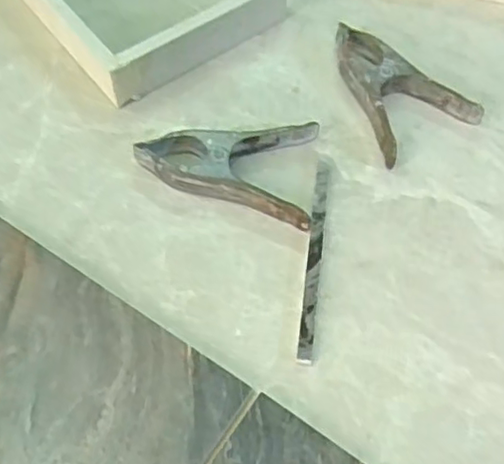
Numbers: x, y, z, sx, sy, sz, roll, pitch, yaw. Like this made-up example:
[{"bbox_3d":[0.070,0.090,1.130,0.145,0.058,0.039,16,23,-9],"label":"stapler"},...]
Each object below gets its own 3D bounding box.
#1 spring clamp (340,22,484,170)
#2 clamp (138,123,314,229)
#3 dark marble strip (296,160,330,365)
[{"bbox_3d":[0.147,-0.146,0.616,0.105,0.026,0.154,-18,63,-12],"label":"spring clamp"},{"bbox_3d":[-0.019,-0.067,0.565,0.157,0.025,0.100,13,61,5],"label":"clamp"},{"bbox_3d":[0.053,0.018,0.530,0.013,0.008,0.189,8,60,2],"label":"dark marble strip"}]

